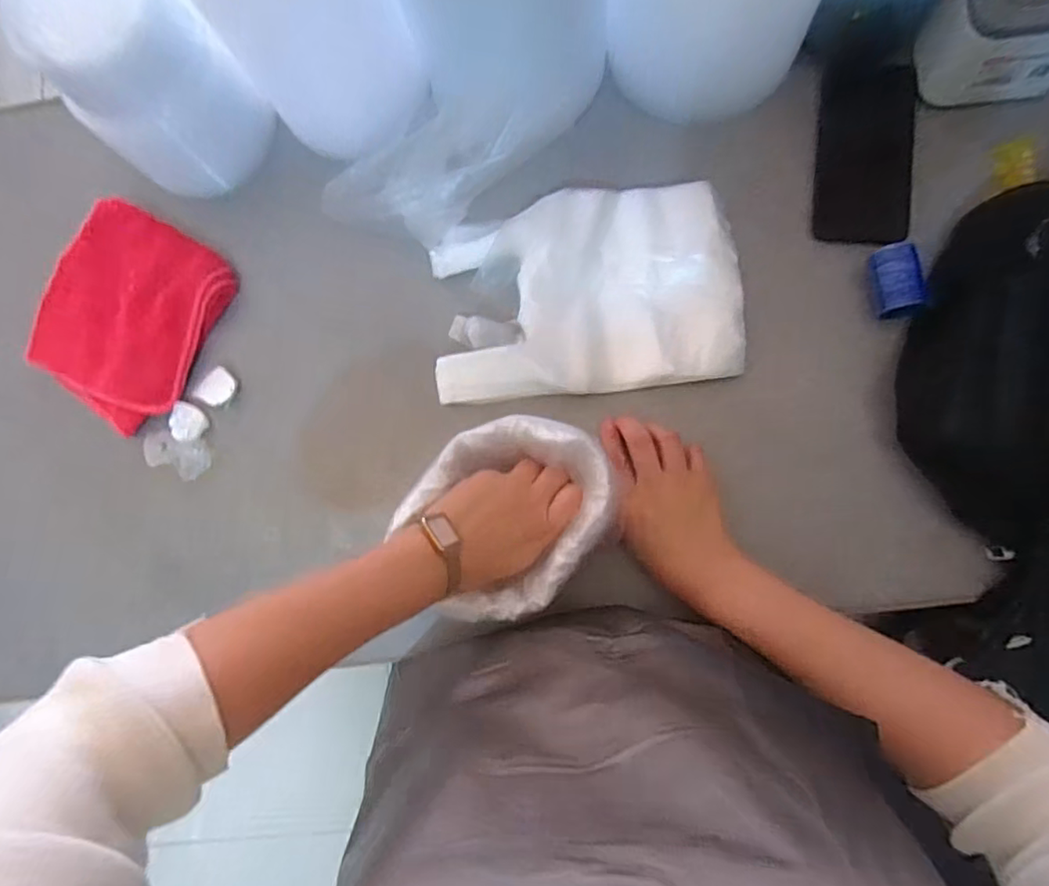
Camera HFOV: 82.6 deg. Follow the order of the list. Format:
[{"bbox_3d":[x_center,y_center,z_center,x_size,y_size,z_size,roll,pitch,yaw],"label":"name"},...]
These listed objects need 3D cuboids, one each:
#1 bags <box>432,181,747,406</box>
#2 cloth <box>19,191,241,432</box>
[{"bbox_3d":[0.051,-0.131,0.512,0.254,0.028,0.171,-5,82,5],"label":"bags"},{"bbox_3d":[-0.372,-0.122,0.565,0.170,0.042,0.184,36,88,9],"label":"cloth"}]

